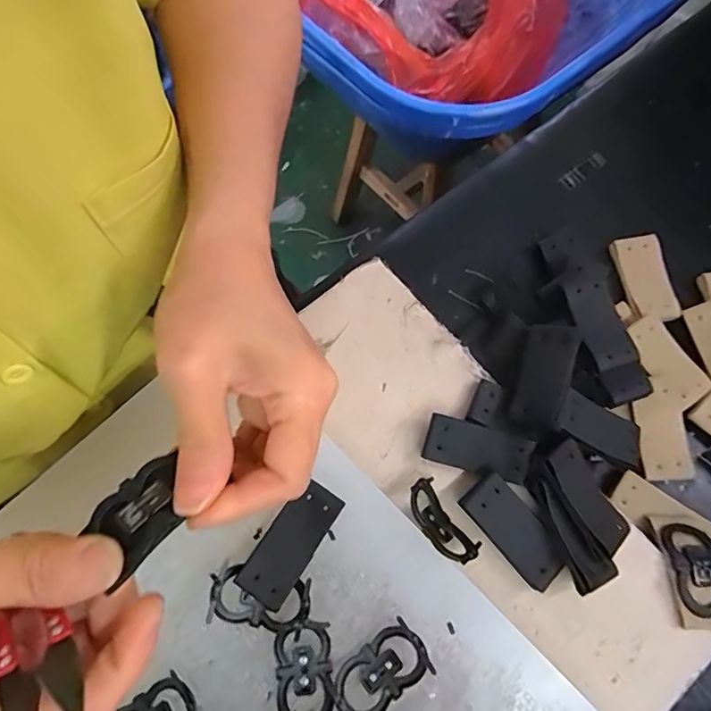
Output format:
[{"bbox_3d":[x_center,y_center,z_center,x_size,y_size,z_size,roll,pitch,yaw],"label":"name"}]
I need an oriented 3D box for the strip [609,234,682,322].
[{"bbox_3d":[0.201,-0.054,0.343,0.031,0.006,0.061,-10,72,5],"label":"strip"}]

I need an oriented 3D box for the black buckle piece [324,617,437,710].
[{"bbox_3d":[0.012,0.151,0.236,0.047,0.012,0.027,-36,73,-11],"label":"black buckle piece"}]

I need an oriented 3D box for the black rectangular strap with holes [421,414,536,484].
[{"bbox_3d":[0.070,0.055,0.285,0.058,0.004,0.027,16,92,6],"label":"black rectangular strap with holes"}]

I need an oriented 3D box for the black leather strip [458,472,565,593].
[{"bbox_3d":[0.086,0.096,0.272,0.027,0.005,0.060,-42,80,4],"label":"black leather strip"}]

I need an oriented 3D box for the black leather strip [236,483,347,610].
[{"bbox_3d":[-0.033,0.096,0.256,0.026,0.004,0.062,36,69,0],"label":"black leather strip"}]

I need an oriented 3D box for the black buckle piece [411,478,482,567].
[{"bbox_3d":[0.047,0.091,0.271,0.048,0.011,0.026,47,30,24],"label":"black buckle piece"}]

